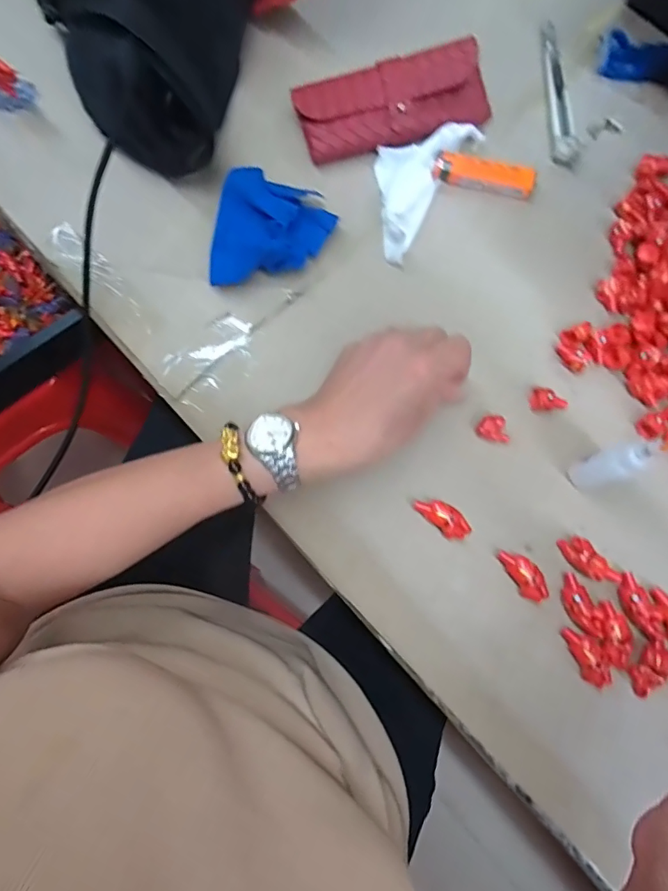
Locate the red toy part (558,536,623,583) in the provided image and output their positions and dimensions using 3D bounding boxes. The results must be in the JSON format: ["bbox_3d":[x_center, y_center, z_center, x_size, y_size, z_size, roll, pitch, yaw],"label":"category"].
[{"bbox_3d":[0.174,0.080,0.332,0.019,0.012,0.044,-43,80,-9],"label":"red toy part"}]

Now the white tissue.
[{"bbox_3d":[0.059,-0.215,0.397,0.064,0.015,0.133,31,79,7],"label":"white tissue"}]

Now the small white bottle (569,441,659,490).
[{"bbox_3d":[0.178,0.013,0.316,0.019,0.074,0.021,-18,77,-4],"label":"small white bottle"}]

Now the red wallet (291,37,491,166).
[{"bbox_3d":[0.050,-0.285,0.408,0.155,0.034,0.065,-10,77,-2],"label":"red wallet"}]

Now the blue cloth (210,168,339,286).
[{"bbox_3d":[-0.048,-0.168,0.386,0.087,0.024,0.099,13,77,3],"label":"blue cloth"}]

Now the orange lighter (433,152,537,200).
[{"bbox_3d":[0.123,-0.220,0.399,0.080,0.012,0.023,14,77,4],"label":"orange lighter"}]

